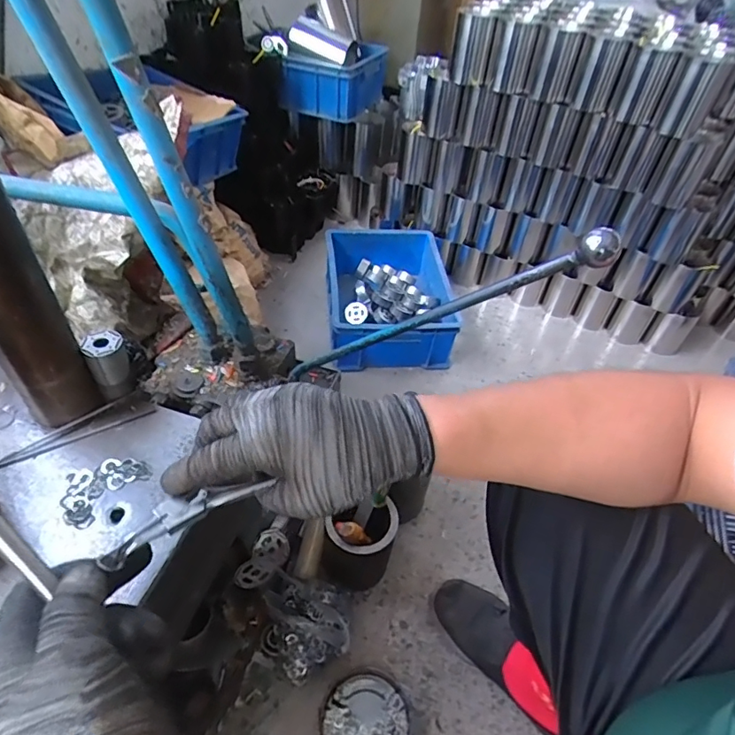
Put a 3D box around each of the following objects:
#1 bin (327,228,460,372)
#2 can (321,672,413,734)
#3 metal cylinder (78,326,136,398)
[{"bbox_3d":[0.050,-0.186,1.297,0.316,0.149,0.418,-4,46,-9],"label":"bin"},{"bbox_3d":[-0.001,0.502,0.703,0.119,0.014,0.117,2,45,-2],"label":"can"},{"bbox_3d":[-0.260,0.000,0.510,0.035,0.075,0.031,-19,50,-22],"label":"metal cylinder"}]

